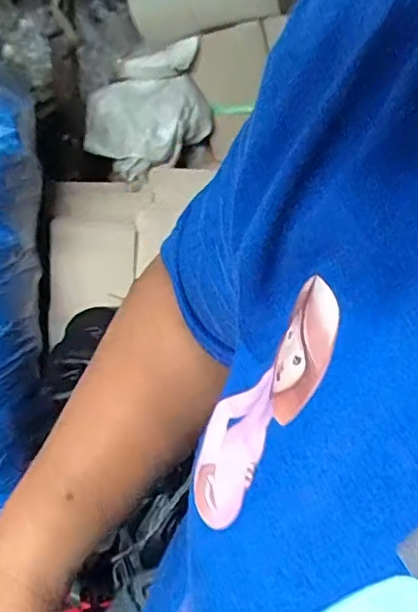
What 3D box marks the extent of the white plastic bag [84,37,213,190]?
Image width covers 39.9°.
[{"bbox_3d":[-0.076,-0.241,0.724,0.147,0.159,0.058,4,31,1],"label":"white plastic bag"}]

